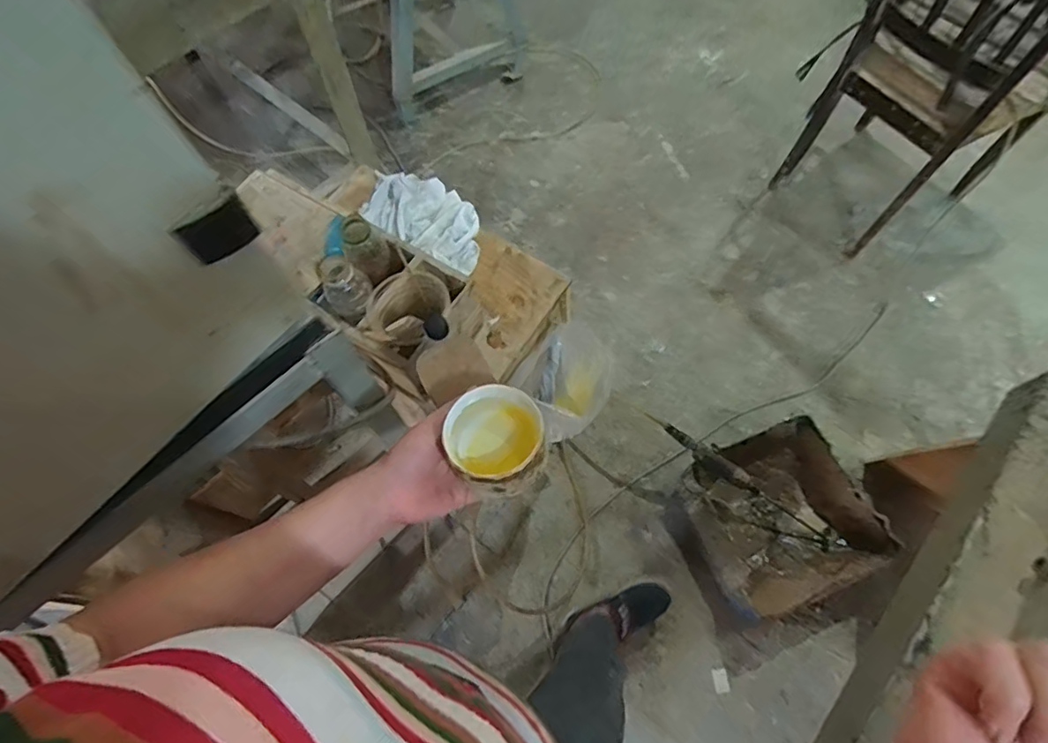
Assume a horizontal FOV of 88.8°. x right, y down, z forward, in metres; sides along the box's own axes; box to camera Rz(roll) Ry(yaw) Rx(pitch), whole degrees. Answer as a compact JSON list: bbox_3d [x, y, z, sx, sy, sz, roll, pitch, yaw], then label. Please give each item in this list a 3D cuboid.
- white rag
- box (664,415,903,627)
[{"bbox_3d":[-0.189,-0.292,0.977,0.264,0.078,0.146,30,69,14],"label":"white rag"},{"bbox_3d":[0.582,0.352,1.279,0.402,0.181,0.376,-22,67,-9],"label":"box"}]

